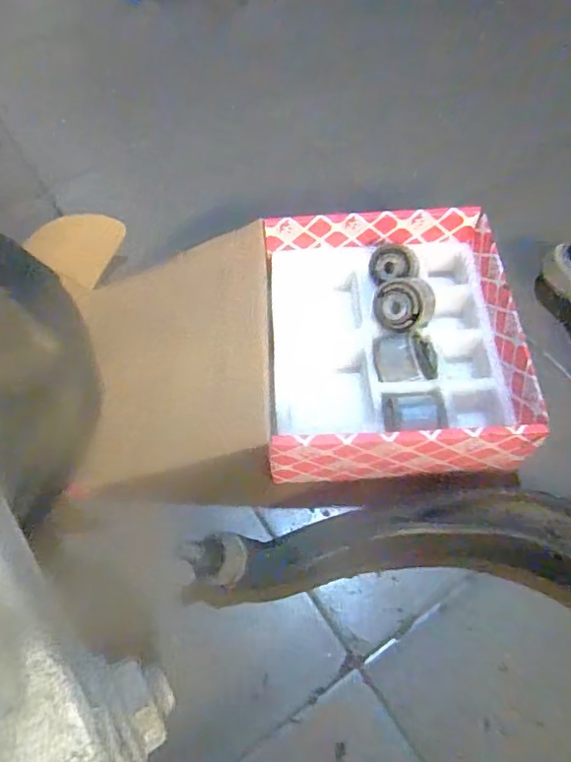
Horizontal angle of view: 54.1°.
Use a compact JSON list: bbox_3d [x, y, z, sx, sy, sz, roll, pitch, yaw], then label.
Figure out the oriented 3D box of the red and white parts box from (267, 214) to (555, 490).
[{"bbox_3d":[0.094,-0.040,0.517,0.218,0.079,0.243,-3,62,0],"label":"red and white parts box"}]

